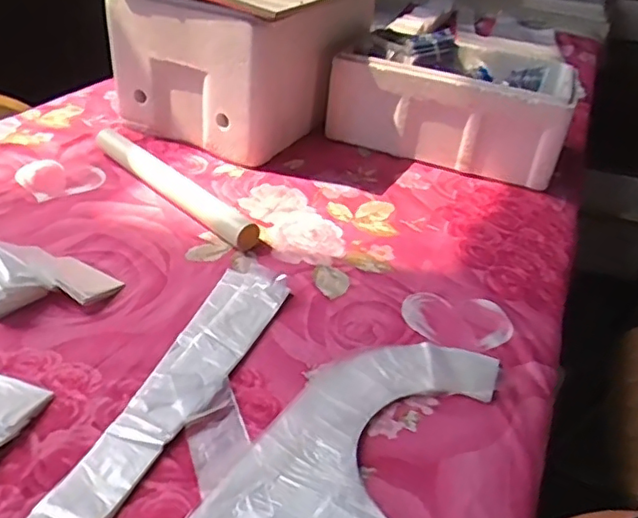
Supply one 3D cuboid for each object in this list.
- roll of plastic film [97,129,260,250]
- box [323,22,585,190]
[{"bbox_3d":[-0.213,-0.110,0.884,0.040,0.042,0.351,-26,47,-39],"label":"roll of plastic film"},{"bbox_3d":[0.246,-0.286,1.147,0.400,0.182,0.246,17,36,12],"label":"box"}]

